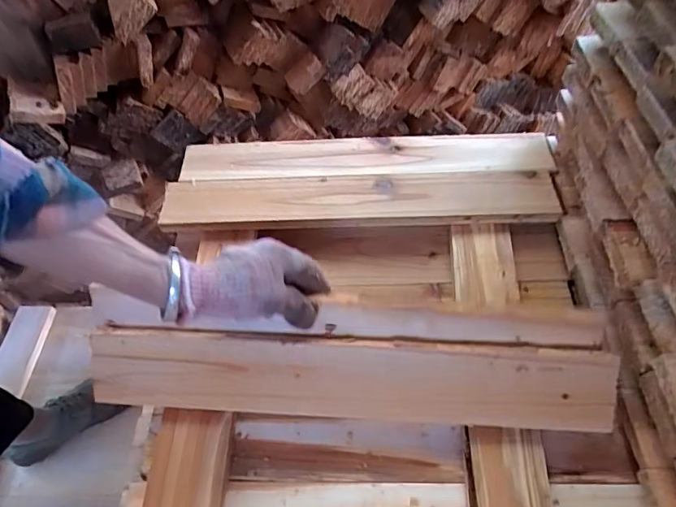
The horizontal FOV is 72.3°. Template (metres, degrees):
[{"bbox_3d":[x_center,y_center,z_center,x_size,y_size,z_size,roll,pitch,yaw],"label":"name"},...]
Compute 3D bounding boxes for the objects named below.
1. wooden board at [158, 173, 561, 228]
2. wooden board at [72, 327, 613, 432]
[{"bbox_3d":[0.024,-0.070,0.589,0.488,0.012,0.068,-2,55,2],"label":"wooden board"},{"bbox_3d":[0.005,0.119,0.445,0.486,0.020,0.074,2,93,4],"label":"wooden board"}]

